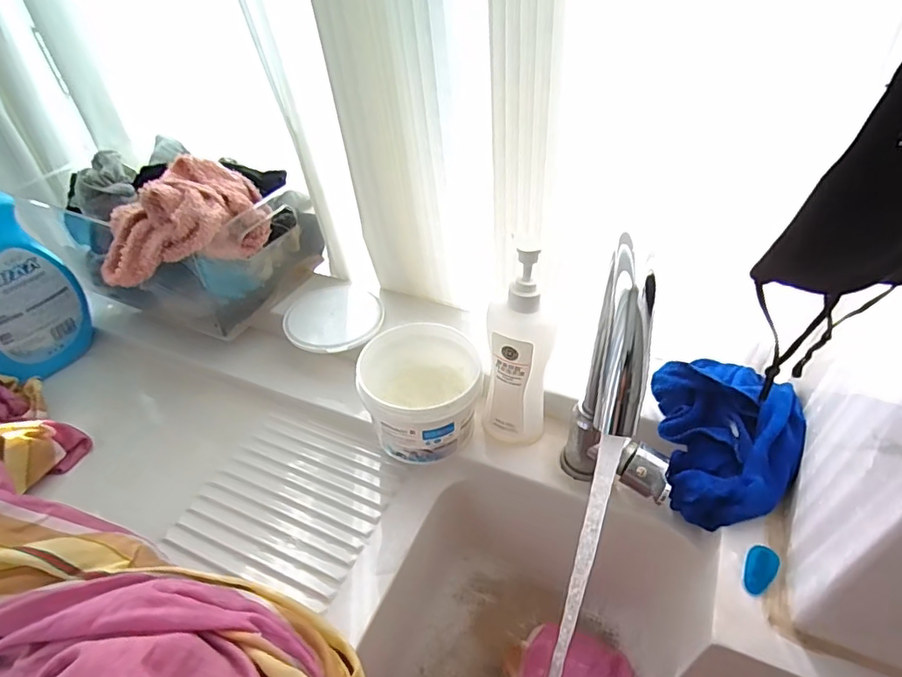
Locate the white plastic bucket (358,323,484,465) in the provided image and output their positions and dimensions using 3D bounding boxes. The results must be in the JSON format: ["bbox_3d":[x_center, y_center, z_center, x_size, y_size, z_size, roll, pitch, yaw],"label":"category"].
[{"bbox_3d":[-0.031,0.064,0.556,0.115,0.104,0.115,-1,45,1],"label":"white plastic bucket"}]

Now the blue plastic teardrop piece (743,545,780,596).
[{"bbox_3d":[0.243,0.182,0.417,0.022,0.014,0.035,26,51,26],"label":"blue plastic teardrop piece"}]

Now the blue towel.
[{"bbox_3d":[0.253,0.092,0.486,0.115,0.072,0.147,3,45,5],"label":"blue towel"}]

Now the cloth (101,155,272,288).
[{"bbox_3d":[-0.286,-0.128,0.576,0.160,0.095,0.145,-13,46,-11],"label":"cloth"}]

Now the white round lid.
[{"bbox_3d":[-0.147,-0.030,0.669,0.117,0.013,0.124,-1,45,1],"label":"white round lid"}]

